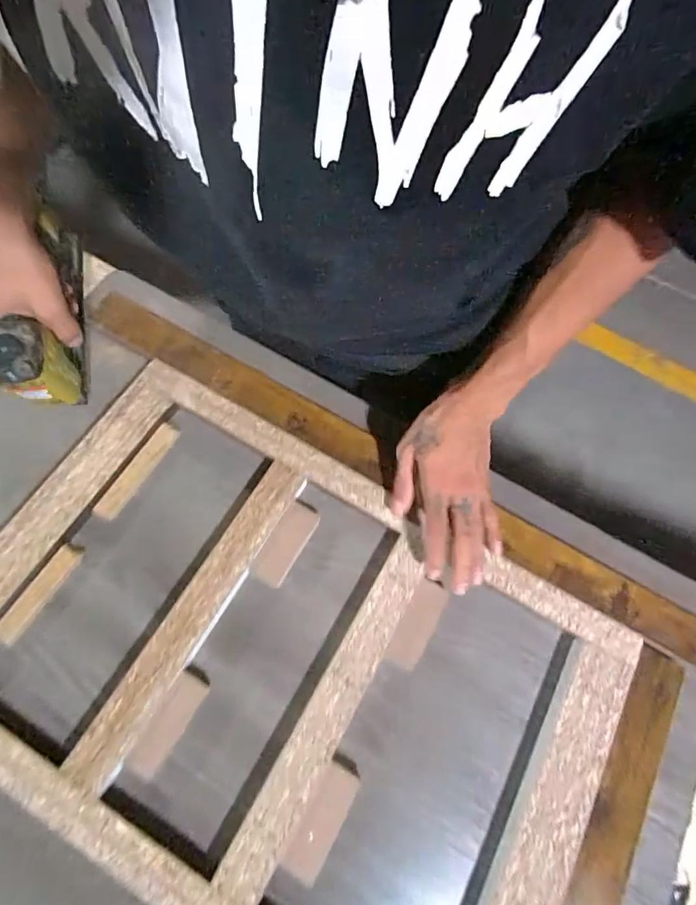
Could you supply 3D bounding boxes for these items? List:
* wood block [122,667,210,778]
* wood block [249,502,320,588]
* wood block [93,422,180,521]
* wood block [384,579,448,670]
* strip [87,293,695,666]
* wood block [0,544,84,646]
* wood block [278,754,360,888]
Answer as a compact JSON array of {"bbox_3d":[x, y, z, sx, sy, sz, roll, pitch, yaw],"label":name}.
[{"bbox_3d":[-0.153,0.230,0.400,0.028,0.019,0.081,26,70,9],"label":"wood block"},{"bbox_3d":[-0.060,0.086,0.448,0.032,0.012,0.080,29,71,10],"label":"wood block"},{"bbox_3d":[-0.211,0.019,0.472,0.019,0.015,0.111,30,71,10],"label":"wood block"},{"bbox_3d":[0.065,0.161,0.436,0.031,0.011,0.079,26,70,9],"label":"wood block"},{"bbox_3d":[0.027,0.009,0.489,0.727,0.014,0.054,30,71,9],"label":"strip"},{"bbox_3d":[-0.280,0.128,0.425,0.018,0.013,0.095,30,71,10],"label":"wood block"},{"bbox_3d":[-0.021,0.294,0.378,0.031,0.016,0.083,27,70,9],"label":"wood block"}]

